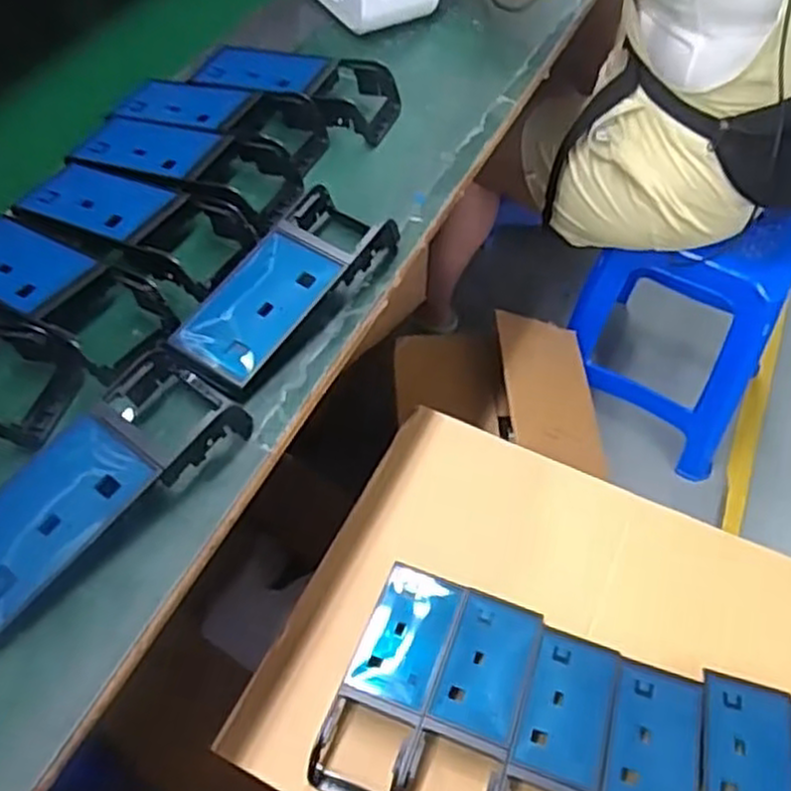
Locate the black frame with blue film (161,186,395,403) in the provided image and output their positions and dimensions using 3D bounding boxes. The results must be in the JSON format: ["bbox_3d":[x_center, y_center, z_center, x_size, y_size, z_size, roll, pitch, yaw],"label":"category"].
[{"bbox_3d":[-0.088,-0.093,0.610,0.085,0.027,0.209,27,58,19],"label":"black frame with blue film"}]

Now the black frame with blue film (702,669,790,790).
[{"bbox_3d":[0.291,0.339,0.630,0.079,0.026,0.210,15,55,10],"label":"black frame with blue film"}]

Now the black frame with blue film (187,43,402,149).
[{"bbox_3d":[-0.105,-0.313,0.781,0.210,0.043,0.104,17,55,12],"label":"black frame with blue film"}]

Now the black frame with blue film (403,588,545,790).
[{"bbox_3d":[0.069,0.272,0.667,0.077,0.034,0.210,17,55,12],"label":"black frame with blue film"}]

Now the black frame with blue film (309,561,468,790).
[{"bbox_3d":[-0.003,0.249,0.679,0.079,0.031,0.210,17,55,12],"label":"black frame with blue film"}]

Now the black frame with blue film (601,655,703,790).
[{"bbox_3d":[0.210,0.327,0.633,0.078,0.029,0.210,14,55,10],"label":"black frame with blue film"}]

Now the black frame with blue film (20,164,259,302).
[{"bbox_3d":[-0.216,-0.148,0.641,0.193,0.034,0.083,23,57,16],"label":"black frame with blue film"}]

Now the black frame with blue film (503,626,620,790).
[{"bbox_3d":[0.138,0.306,0.654,0.082,0.029,0.210,16,55,11],"label":"black frame with blue film"}]

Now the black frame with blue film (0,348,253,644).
[{"bbox_3d":[-0.199,0.056,0.502,0.085,0.035,0.214,33,60,22],"label":"black frame with blue film"}]

